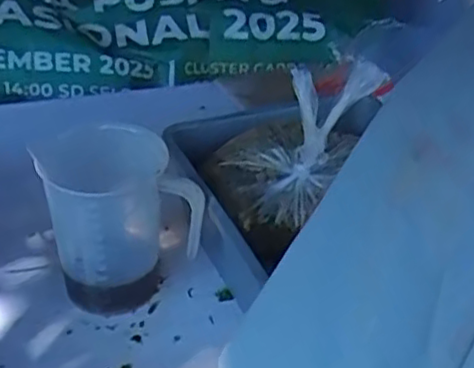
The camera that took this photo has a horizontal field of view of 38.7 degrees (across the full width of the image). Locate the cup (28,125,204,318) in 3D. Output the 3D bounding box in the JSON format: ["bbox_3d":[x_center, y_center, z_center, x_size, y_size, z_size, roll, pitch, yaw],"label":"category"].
[{"bbox_3d":[-0.115,0.032,0.654,0.131,0.163,0.118,-13,36,-21],"label":"cup"}]

